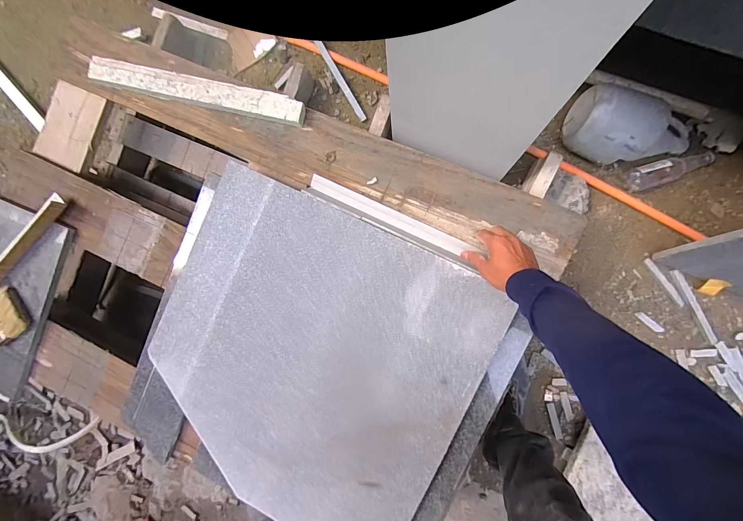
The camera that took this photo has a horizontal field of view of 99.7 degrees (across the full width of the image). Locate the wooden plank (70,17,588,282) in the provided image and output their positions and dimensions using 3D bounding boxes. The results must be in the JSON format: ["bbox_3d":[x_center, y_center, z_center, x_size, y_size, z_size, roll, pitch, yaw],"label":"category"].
[{"bbox_3d":[-0.133,-0.232,0.614,1.071,0.029,0.142,25,93,7],"label":"wooden plank"}]

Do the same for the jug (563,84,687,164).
[{"bbox_3d":[0.559,-0.271,0.677,0.257,0.126,0.122,32,95,6],"label":"jug"}]

